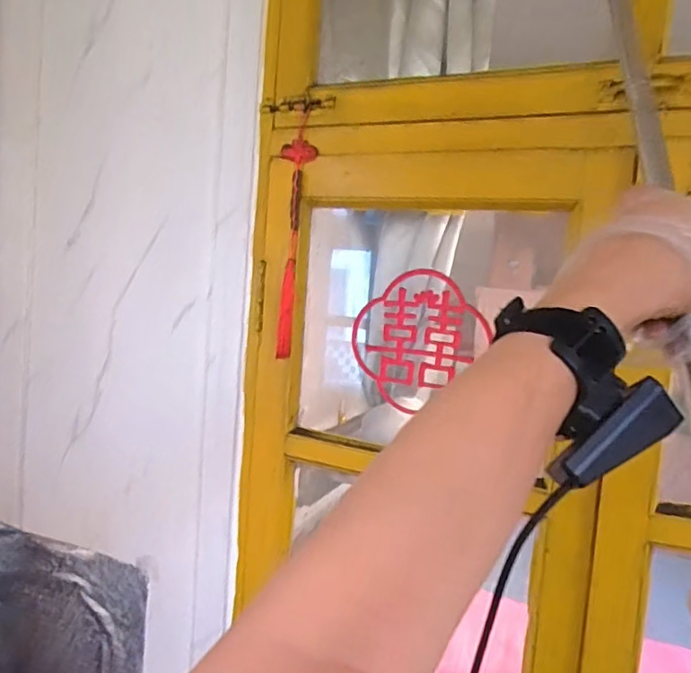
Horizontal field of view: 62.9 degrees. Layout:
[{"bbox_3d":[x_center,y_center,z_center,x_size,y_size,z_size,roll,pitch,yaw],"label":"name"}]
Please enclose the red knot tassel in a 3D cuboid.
[{"bbox_3d":[-0.074,-0.143,0.807,0.049,0.345,0.018,6,2,19],"label":"red knot tassel"}]

